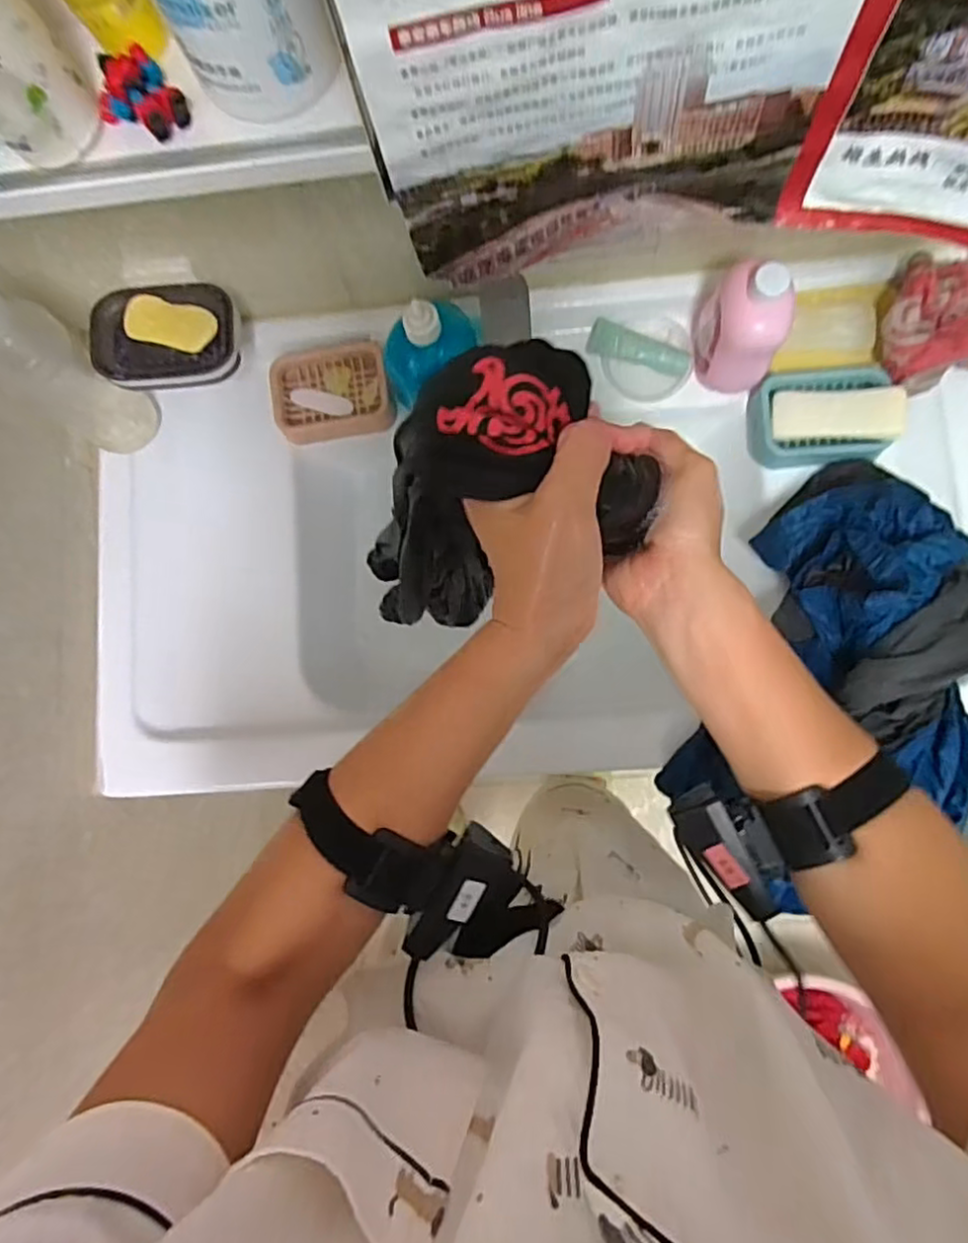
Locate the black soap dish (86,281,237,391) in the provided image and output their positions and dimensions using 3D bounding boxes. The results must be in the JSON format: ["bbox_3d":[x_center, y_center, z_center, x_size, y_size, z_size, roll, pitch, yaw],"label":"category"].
[{"bbox_3d":[-0.293,-0.263,0.612,0.132,0.030,0.089,-8,83,4],"label":"black soap dish"}]

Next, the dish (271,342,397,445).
[{"bbox_3d":[-0.157,-0.240,0.693,0.120,0.028,0.090,-4,83,4],"label":"dish"}]

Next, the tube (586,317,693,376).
[{"bbox_3d":[0.161,-0.283,0.682,0.105,0.023,0.031,18,85,7],"label":"tube"}]

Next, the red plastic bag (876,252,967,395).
[{"bbox_3d":[0.420,-0.282,0.622,0.101,0.052,0.111,-13,82,3],"label":"red plastic bag"}]

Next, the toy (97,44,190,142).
[{"bbox_3d":[-0.187,-0.283,0.357,0.040,0.016,0.048,-38,82,-1],"label":"toy"}]

